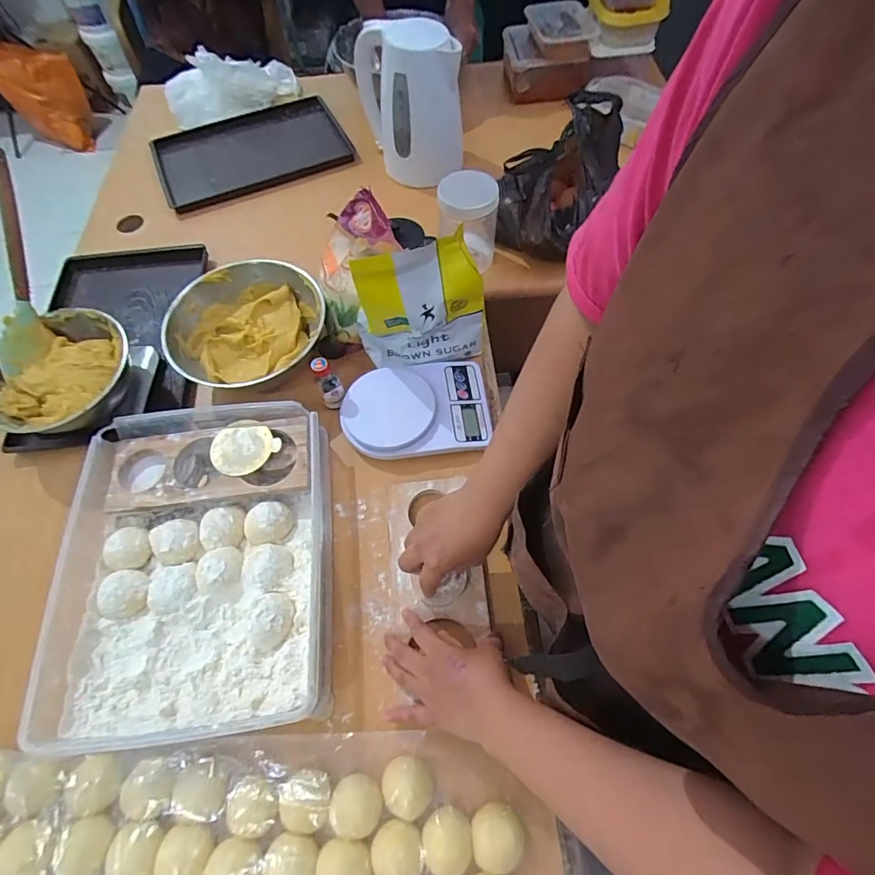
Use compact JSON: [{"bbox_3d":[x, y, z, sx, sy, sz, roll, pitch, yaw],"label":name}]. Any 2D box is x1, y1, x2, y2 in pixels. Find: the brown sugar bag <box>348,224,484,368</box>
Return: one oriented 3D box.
[{"bbox_3d":[-0.023,-0.168,0.598,0.160,0.175,0.043,-12,63,-4],"label":"brown sugar bag"}]

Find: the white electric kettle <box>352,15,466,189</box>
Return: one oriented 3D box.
[{"bbox_3d":[-0.046,-0.626,0.859,0.165,0.243,0.185,-19,64,-8],"label":"white electric kettle"}]

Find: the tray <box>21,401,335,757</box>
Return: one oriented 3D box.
[{"bbox_3d":[-0.300,0.138,0.545,0.334,0.059,0.370,-6,63,-1],"label":"tray"}]

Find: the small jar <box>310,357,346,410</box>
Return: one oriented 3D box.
[{"bbox_3d":[-0.146,-0.069,0.629,0.030,0.100,0.023,-23,64,-10],"label":"small jar"}]

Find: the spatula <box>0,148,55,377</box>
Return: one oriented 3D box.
[{"bbox_3d":[-0.561,-0.226,0.613,0.046,0.035,0.276,0,99,2],"label":"spatula"}]

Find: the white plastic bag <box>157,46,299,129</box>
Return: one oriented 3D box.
[{"bbox_3d":[-0.455,-0.768,1.000,0.277,0.095,0.093,-9,63,-3],"label":"white plastic bag"}]

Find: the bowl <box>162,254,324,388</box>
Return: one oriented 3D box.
[{"bbox_3d":[-0.277,-0.152,0.674,0.193,0.077,0.216,22,65,13],"label":"bowl"}]

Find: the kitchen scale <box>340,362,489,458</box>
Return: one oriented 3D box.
[{"bbox_3d":[-0.029,-0.039,0.640,0.195,0.040,0.136,-7,63,-2],"label":"kitchen scale"}]

